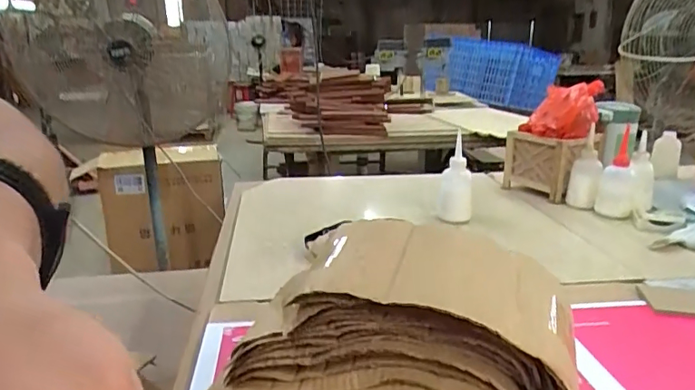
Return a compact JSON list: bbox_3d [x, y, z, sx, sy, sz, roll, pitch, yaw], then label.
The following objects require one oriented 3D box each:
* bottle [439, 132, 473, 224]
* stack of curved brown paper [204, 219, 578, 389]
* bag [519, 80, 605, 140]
[{"bbox_3d":[0.205,-0.026,0.954,0.058,0.149,0.054,1,17,5],"label":"bottle"},{"bbox_3d":[0.026,0.122,0.422,0.298,0.170,0.153,6,18,20],"label":"stack of curved brown paper"},{"bbox_3d":[0.444,-0.180,1.055,0.148,0.103,0.136,7,19,24],"label":"bag"}]

